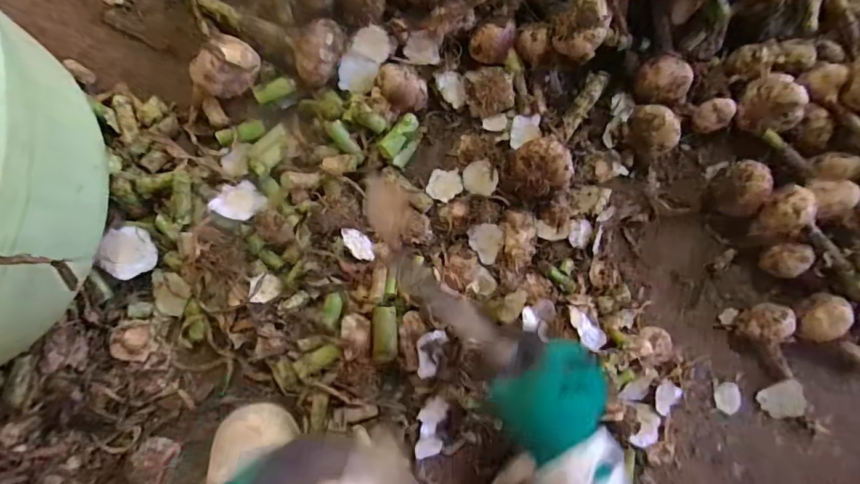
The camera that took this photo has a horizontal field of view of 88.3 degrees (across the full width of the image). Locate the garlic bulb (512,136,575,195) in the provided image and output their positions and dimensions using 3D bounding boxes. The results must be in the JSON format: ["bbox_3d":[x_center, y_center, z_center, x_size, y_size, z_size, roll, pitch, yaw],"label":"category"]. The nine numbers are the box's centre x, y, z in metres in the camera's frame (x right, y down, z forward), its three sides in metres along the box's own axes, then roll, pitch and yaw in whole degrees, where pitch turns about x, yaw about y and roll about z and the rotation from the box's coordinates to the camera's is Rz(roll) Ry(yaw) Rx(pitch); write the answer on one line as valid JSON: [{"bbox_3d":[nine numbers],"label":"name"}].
[{"bbox_3d":[0.116,-0.079,0.464,0.053,0.054,0.053,0,87,-4],"label":"garlic bulb"}]

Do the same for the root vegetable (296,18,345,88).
[{"bbox_3d":[-0.114,-0.195,0.452,0.044,0.037,0.064,27,85,-3],"label":"root vegetable"}]

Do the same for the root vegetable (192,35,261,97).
[{"bbox_3d":[-0.205,-0.175,0.443,0.047,0.042,0.060,27,85,-3],"label":"root vegetable"}]

